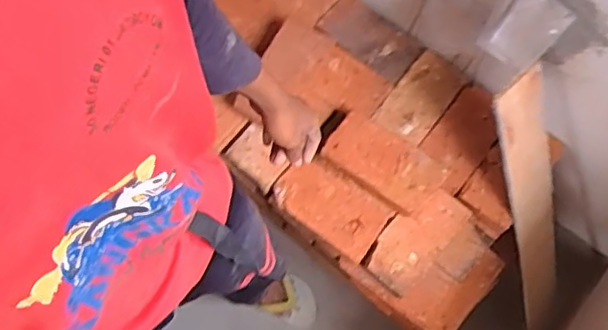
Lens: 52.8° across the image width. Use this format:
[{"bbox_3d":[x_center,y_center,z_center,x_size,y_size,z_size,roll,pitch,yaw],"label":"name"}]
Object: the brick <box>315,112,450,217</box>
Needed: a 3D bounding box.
[{"bbox_3d":[0.135,-0.002,1.048,0.197,0.050,0.108,35,77,11],"label":"brick"}]

